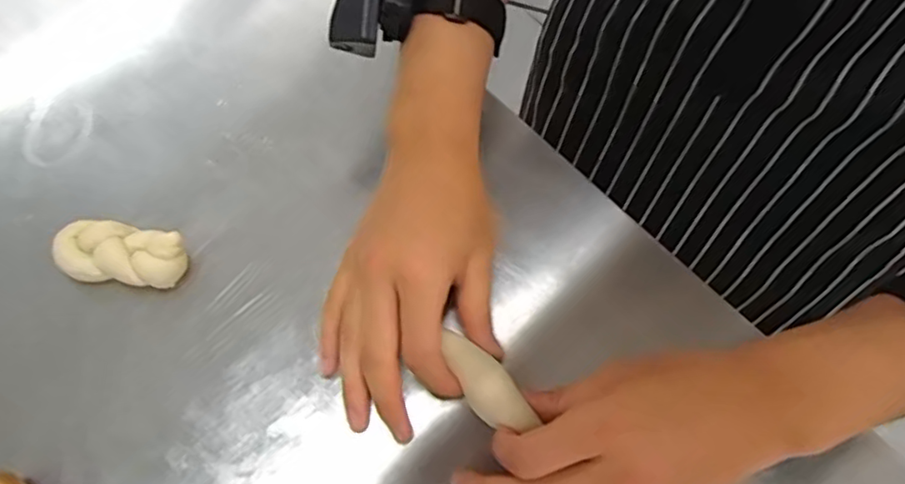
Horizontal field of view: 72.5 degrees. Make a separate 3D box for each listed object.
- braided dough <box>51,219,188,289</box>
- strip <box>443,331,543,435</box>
[{"bbox_3d":[-0.203,0.009,0.382,0.075,0.024,0.035,5,64,-1],"label":"braided dough"},{"bbox_3d":[0.018,0.079,0.346,0.025,0.013,0.069,-33,57,-16],"label":"strip"}]

